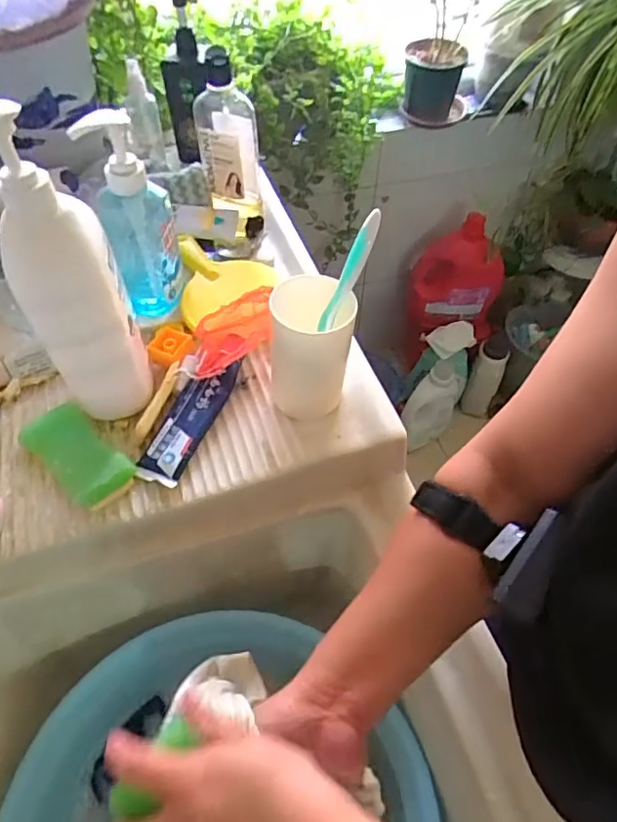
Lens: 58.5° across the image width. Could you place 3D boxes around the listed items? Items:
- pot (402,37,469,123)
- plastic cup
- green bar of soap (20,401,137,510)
[{"bbox_3d":[0.298,-0.795,1.326,0.135,0.149,0.138,8,52,5],"label":"pot"},{"bbox_3d":[0.001,-0.050,0.480,0.067,0.119,0.062,-3,52,-4],"label":"plastic cup"},{"bbox_3d":[-0.200,0.038,0.480,0.107,0.023,0.053,38,60,25],"label":"green bar of soap"}]

